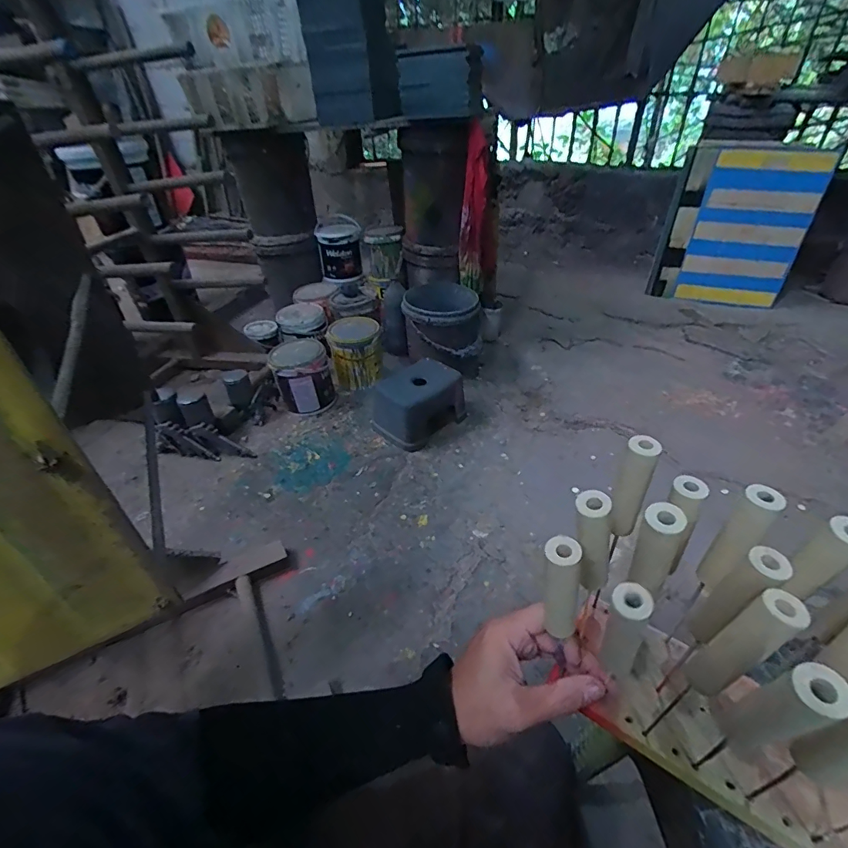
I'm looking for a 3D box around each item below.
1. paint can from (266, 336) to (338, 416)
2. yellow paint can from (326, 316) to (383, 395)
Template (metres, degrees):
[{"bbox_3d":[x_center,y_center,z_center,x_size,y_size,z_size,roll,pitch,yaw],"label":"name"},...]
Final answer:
[{"bbox_3d":[-0.406,-0.160,1.488,0.178,0.207,0.183,-2,40,2],"label":"paint can"},{"bbox_3d":[-0.242,-0.239,1.575,0.186,0.203,0.205,-9,40,-6],"label":"yellow paint can"}]

